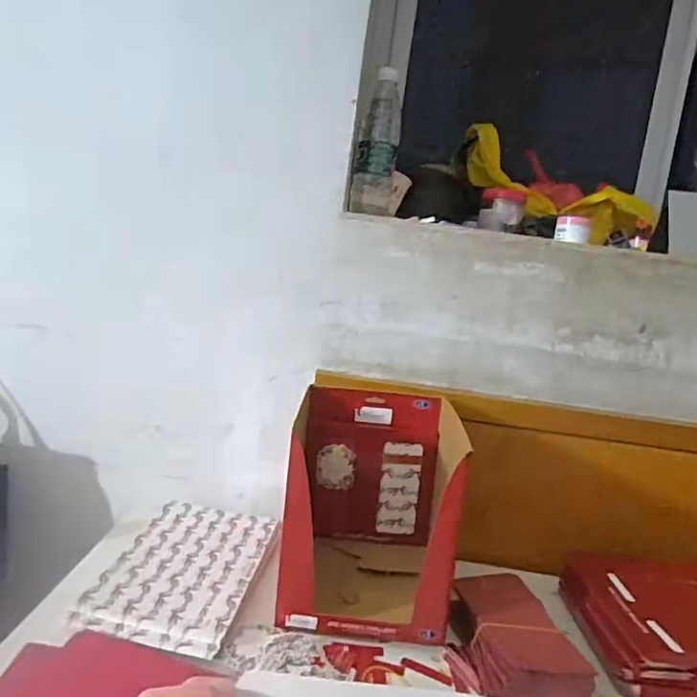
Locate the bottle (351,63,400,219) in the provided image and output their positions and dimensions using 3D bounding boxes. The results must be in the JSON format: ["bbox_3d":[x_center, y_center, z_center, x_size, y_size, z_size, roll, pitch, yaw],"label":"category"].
[{"bbox_3d":[0.043,-0.303,0.854,0.065,0.173,0.060,7,8,-1],"label":"bottle"}]

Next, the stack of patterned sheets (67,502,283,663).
[{"bbox_3d":[-0.208,0.282,0.721,0.177,0.023,0.283,8,8,6],"label":"stack of patterned sheets"}]

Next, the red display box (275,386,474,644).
[{"bbox_3d":[0.027,0.201,0.726,0.204,0.234,0.243,7,8,-1],"label":"red display box"}]

